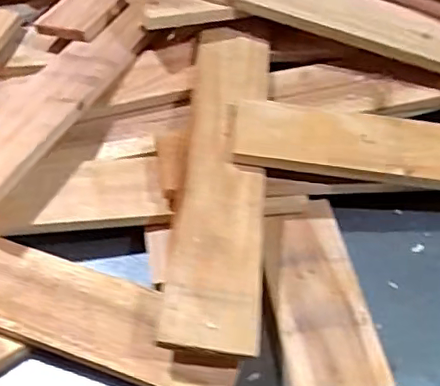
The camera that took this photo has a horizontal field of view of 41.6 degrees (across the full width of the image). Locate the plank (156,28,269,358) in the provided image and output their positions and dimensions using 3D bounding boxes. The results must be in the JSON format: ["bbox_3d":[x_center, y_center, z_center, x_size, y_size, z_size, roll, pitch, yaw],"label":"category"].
[{"bbox_3d":[0.004,-0.027,0.565,0.080,0.026,0.382,6,51,-1],"label":"plank"}]

